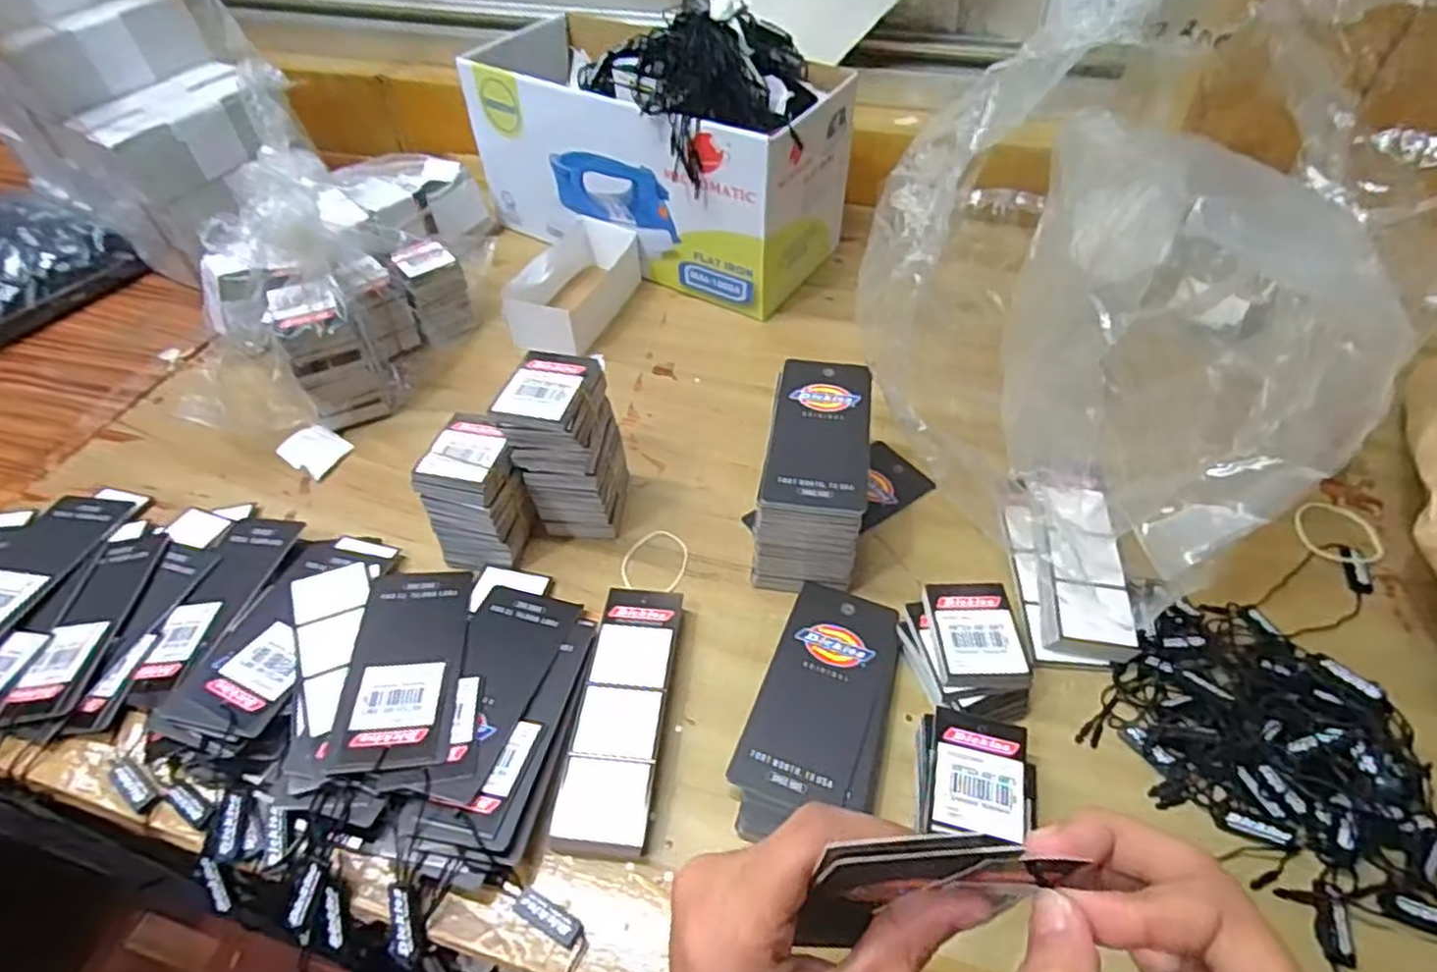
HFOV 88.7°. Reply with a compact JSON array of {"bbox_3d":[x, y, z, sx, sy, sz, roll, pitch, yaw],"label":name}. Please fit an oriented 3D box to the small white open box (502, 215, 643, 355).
[{"bbox_3d":[-0.107,-0.148,0.550,0.063,0.041,0.134,14,50,13],"label":"small white open box"}]

